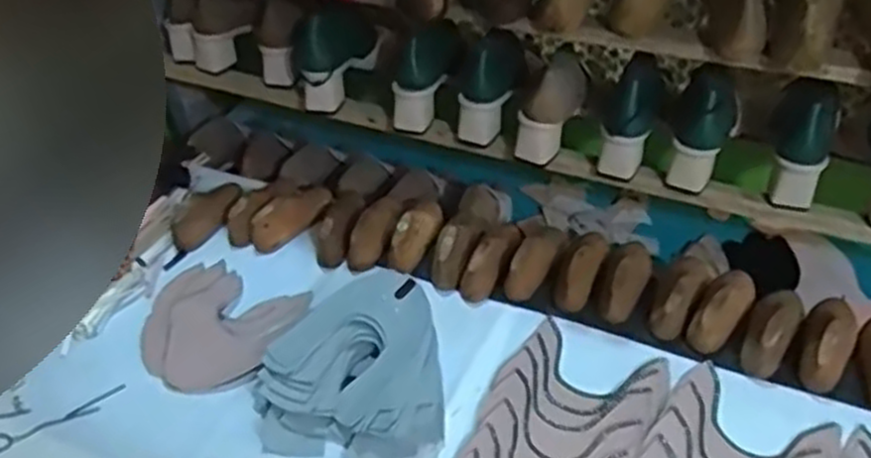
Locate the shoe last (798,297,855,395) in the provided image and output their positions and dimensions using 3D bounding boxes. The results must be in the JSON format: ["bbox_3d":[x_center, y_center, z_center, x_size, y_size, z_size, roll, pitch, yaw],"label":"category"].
[{"bbox_3d":[0.435,0.122,0.851,0.052,0.056,0.127,18,46,23],"label":"shoe last"}]

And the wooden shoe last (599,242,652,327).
[{"bbox_3d":[0.234,0.051,0.938,0.047,0.076,0.122,15,45,20],"label":"wooden shoe last"}]

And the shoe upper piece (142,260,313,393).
[{"bbox_3d":[-0.271,0.118,0.947,0.186,0.021,0.181,11,43,16],"label":"shoe upper piece"}]

